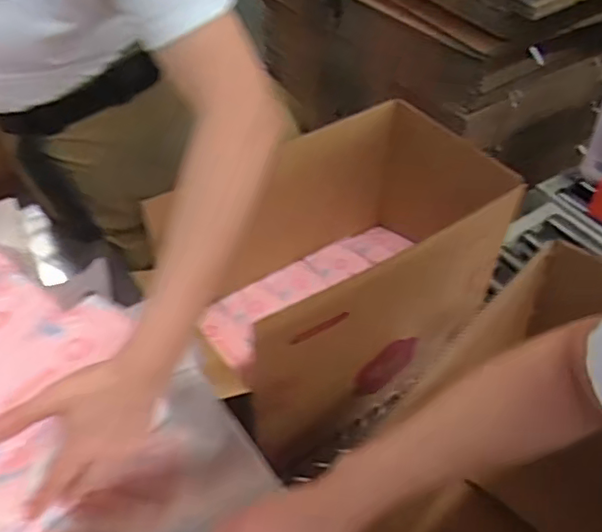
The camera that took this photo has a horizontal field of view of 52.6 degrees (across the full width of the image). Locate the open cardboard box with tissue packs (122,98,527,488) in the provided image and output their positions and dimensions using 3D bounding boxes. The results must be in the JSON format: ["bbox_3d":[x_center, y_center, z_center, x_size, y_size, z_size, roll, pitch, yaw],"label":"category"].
[{"bbox_3d":[0.025,0.055,0.941,0.464,0.373,0.280,-27,50,-25],"label":"open cardboard box with tissue packs"}]

